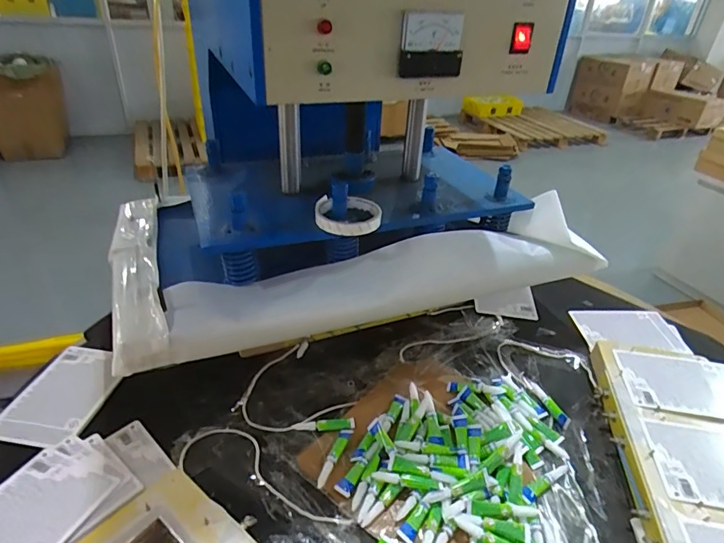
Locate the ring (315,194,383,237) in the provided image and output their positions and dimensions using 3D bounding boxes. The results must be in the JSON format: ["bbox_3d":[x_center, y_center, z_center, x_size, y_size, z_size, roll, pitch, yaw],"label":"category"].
[{"bbox_3d":[-0.019,-0.078,0.624,0.088,0.018,0.086,3,34,-2],"label":"ring"}]

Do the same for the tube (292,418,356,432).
[{"bbox_3d":[-0.051,0.204,0.608,0.082,0.007,0.018,1,34,-4],"label":"tube"}]

